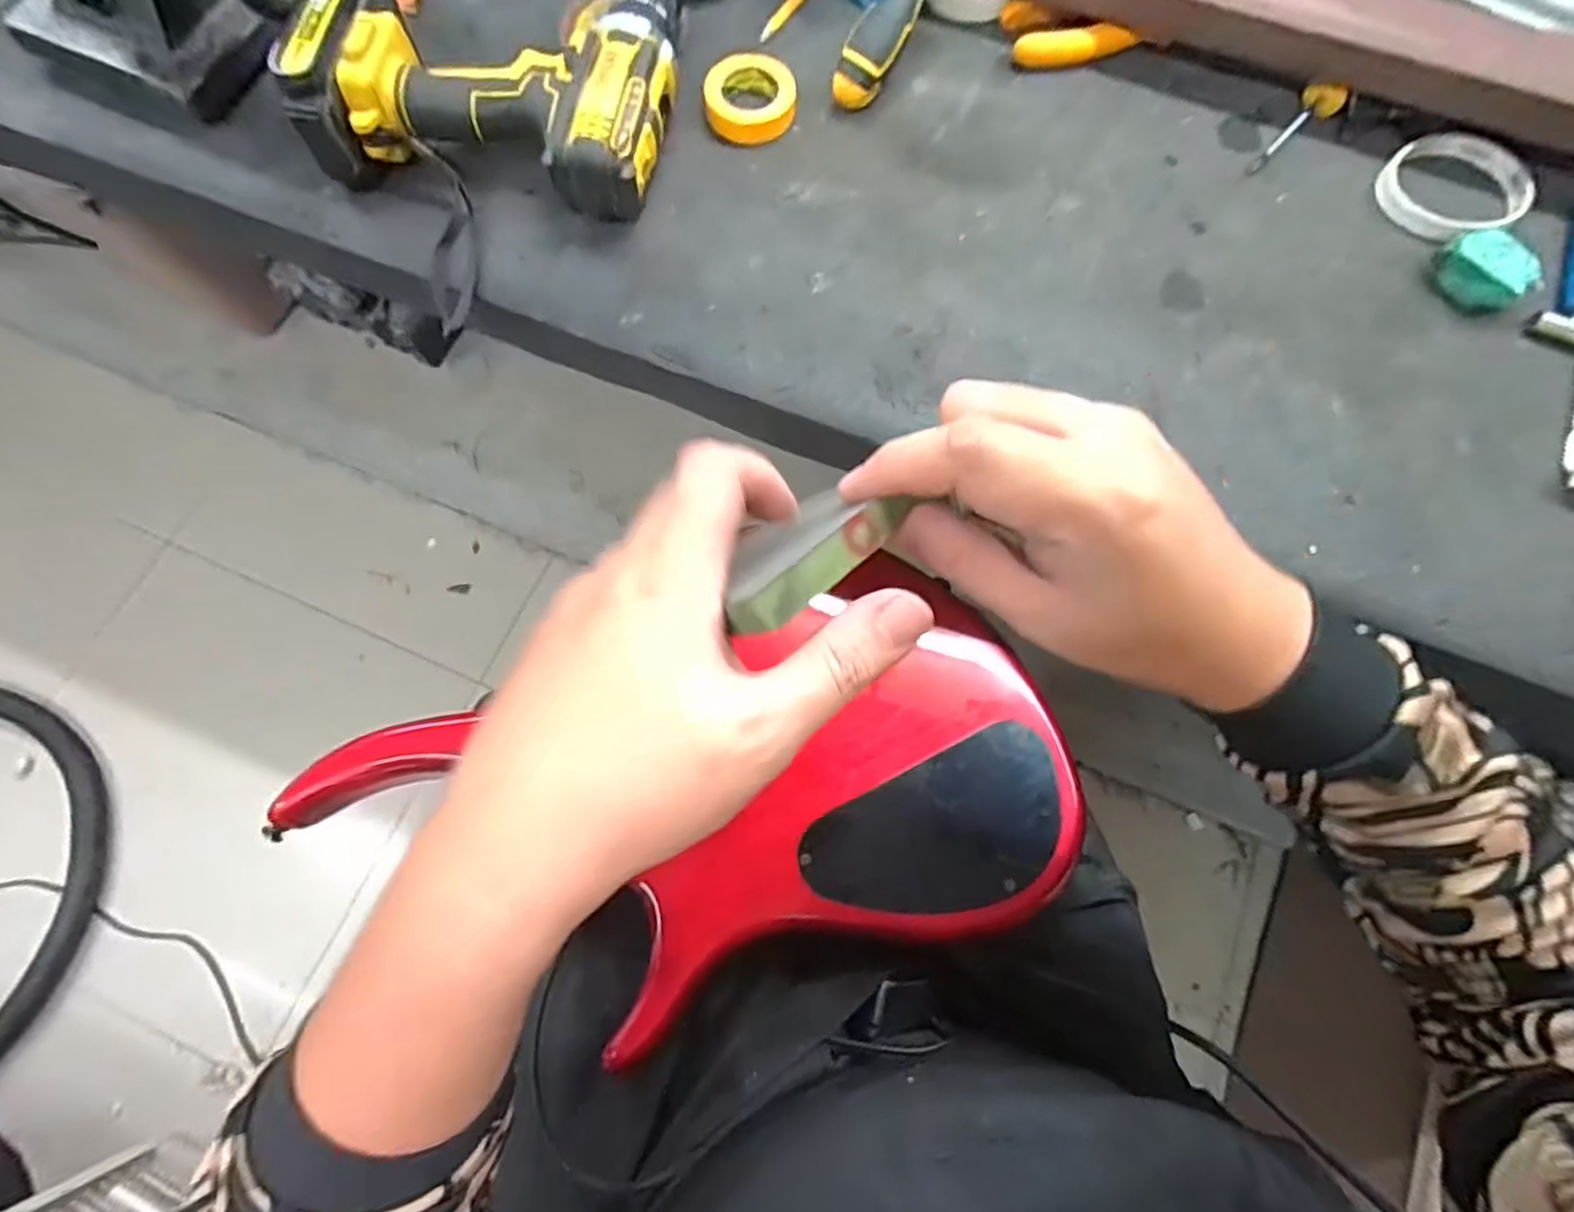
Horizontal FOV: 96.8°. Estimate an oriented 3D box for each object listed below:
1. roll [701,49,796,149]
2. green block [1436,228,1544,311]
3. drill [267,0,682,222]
[{"bbox_3d":[-0.024,-0.336,0.463,0.060,0.020,0.054,-18,74,-6],"label":"roll"},{"bbox_3d":[0.413,-0.198,0.412,0.034,0.022,0.049,-33,76,-10],"label":"green block"},{"bbox_3d":[-0.171,-0.346,0.437,0.203,0.072,0.193,9,73,2],"label":"drill"}]

